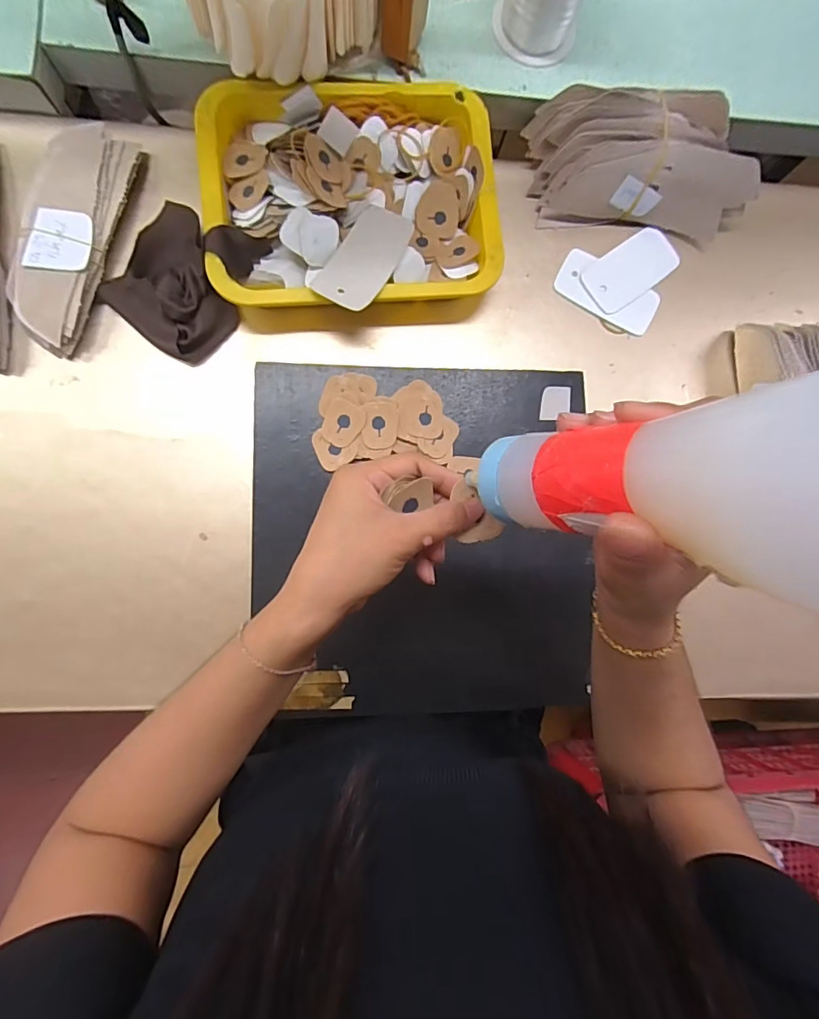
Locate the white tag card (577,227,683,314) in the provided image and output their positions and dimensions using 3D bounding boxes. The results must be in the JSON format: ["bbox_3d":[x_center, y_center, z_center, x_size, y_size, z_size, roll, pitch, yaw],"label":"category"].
[{"bbox_3d":[0.223,-0.241,0.483,0.102,0.004,0.054,-36,90,-7],"label":"white tag card"}]

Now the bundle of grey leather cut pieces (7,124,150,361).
[{"bbox_3d":[-0.294,-0.237,0.415,0.070,0.026,0.195,19,85,-4],"label":"bundle of grey leather cut pieces"}]

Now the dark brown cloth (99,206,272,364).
[{"bbox_3d":[-0.199,-0.204,0.422,0.106,0.042,0.123,33,84,-3],"label":"dark brown cloth"}]

